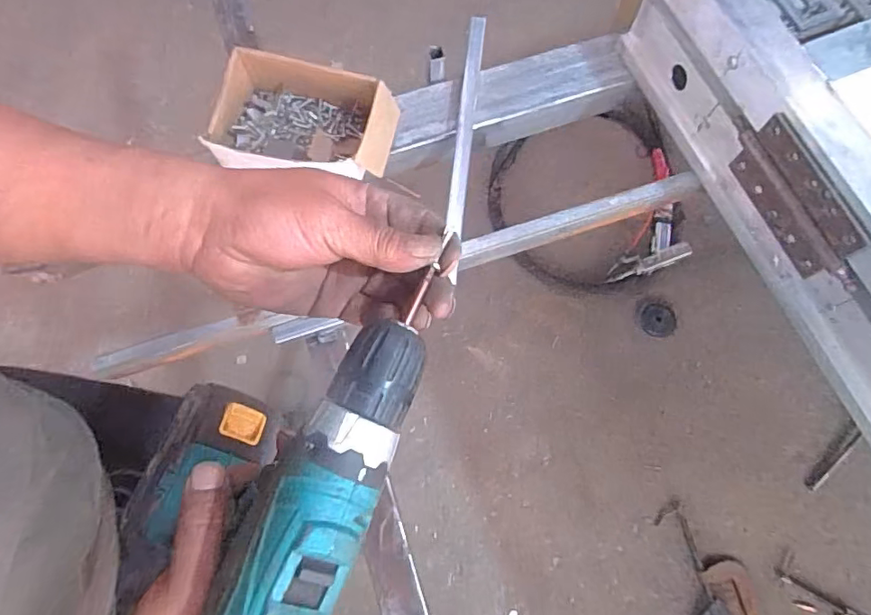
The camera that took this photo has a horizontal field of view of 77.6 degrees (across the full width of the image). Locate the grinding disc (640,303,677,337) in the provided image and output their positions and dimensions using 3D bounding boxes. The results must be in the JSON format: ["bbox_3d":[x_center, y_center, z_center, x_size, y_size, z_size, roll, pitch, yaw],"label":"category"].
[{"bbox_3d":[0.591,0.034,1.436,0.091,0.010,0.089,5,73,3],"label":"grinding disc"}]

